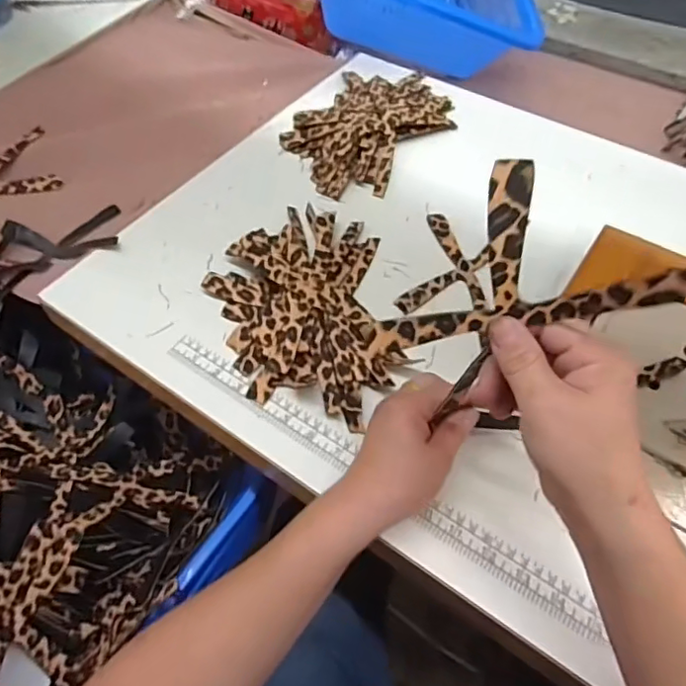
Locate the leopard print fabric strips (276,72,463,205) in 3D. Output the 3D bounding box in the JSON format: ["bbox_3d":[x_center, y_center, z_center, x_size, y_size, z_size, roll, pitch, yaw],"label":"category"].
[{"bbox_3d":[0.029,-0.261,0.676,0.152,0.029,0.236,31,59,21],"label":"leopard print fabric strips"}]

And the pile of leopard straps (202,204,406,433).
[{"bbox_3d":[-0.038,-0.033,0.511,0.150,0.026,0.224,-5,53,-4],"label":"pile of leopard straps"}]

